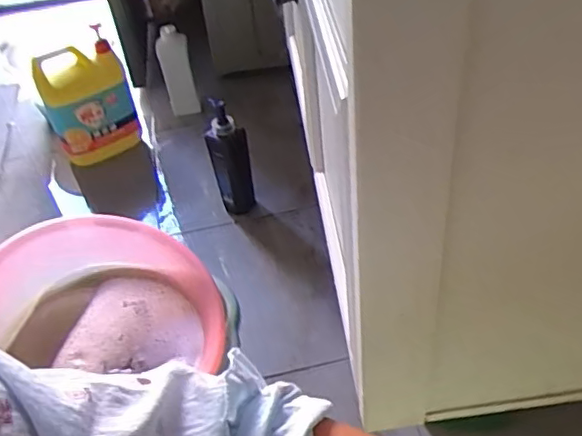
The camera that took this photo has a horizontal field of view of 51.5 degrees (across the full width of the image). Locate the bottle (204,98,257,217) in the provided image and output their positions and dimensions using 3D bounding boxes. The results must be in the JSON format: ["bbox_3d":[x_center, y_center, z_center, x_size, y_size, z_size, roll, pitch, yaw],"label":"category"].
[{"bbox_3d":[-0.142,-0.127,1.438,0.095,0.300,0.067,-15,45,-7],"label":"bottle"}]

